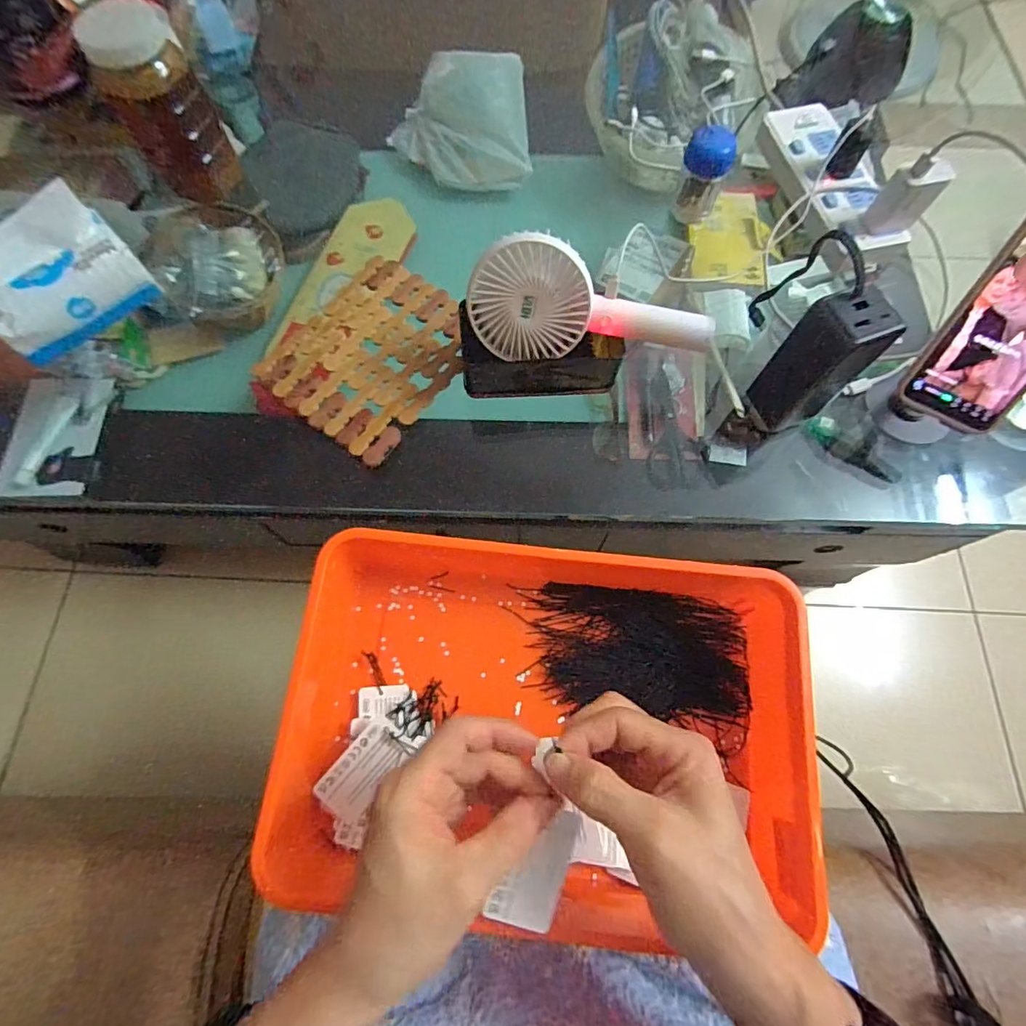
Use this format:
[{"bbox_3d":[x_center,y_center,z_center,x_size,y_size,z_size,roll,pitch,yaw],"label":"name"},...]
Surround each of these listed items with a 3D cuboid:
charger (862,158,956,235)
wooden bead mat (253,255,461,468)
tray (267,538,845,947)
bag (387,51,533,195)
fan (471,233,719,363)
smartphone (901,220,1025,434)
[{"bbox_3d":[0.392,-0.311,0.511,0.052,0.062,0.025,3,70,1],"label":"charger"},{"bbox_3d":[-0.136,-0.161,0.513,0.163,0.009,0.193,35,74,12],"label":"wooden bead mat"},{"bbox_3d":[0.020,0.131,0.324,0.304,0.088,0.229,6,70,2],"label":"tray"},{"bbox_3d":[-0.090,-0.644,0.831,0.221,0.077,0.253,-4,70,-1],"label":"bag"},{"bbox_3d":[0.064,-0.180,0.430,0.196,0.095,0.040,1,39,2],"label":"fan"},{"bbox_3d":[0.392,-0.149,0.399,0.080,0.012,0.169,33,115,11],"label":"smartphone"}]

